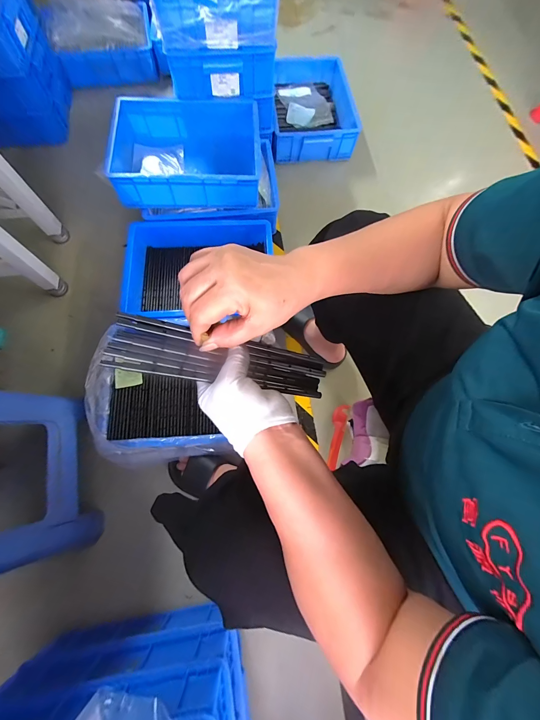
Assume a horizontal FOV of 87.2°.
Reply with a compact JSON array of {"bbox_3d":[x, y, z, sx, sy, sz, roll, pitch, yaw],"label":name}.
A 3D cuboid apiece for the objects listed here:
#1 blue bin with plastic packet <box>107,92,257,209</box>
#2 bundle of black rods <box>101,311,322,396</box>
[{"bbox_3d":[-0.254,-0.632,0.872,0.430,0.114,0.335,-2,73,-3],"label":"blue bin with plastic packet"},{"bbox_3d":[-0.044,0.001,0.300,0.220,0.016,0.053,12,72,-19],"label":"bundle of black rods"}]

